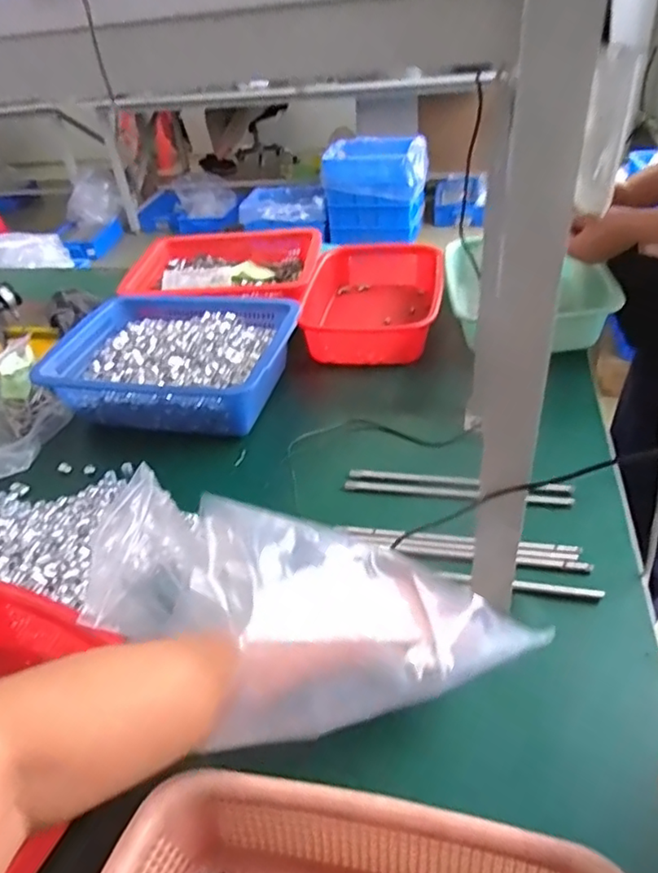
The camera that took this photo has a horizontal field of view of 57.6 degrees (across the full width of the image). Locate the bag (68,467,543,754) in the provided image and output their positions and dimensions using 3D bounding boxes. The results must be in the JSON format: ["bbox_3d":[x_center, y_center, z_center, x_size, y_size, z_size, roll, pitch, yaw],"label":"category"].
[{"bbox_3d":[-0.018,0.118,0.402,0.315,0.081,0.151,17,42,3],"label":"bag"}]

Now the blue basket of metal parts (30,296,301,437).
[{"bbox_3d":[-0.203,-0.110,0.841,0.315,0.086,0.244,5,40,14],"label":"blue basket of metal parts"}]

